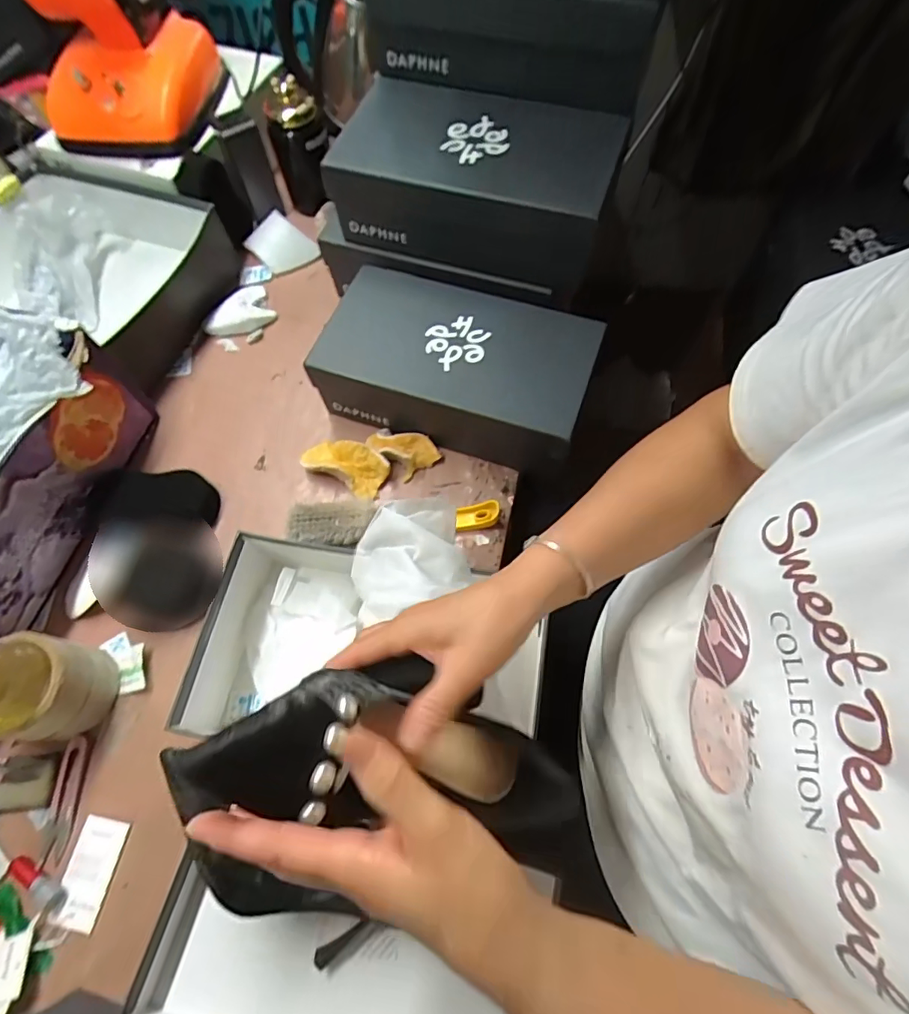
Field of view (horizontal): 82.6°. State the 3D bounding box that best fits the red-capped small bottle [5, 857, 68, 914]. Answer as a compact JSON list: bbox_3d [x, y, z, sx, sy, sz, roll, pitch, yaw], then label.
[{"bbox_3d":[-0.363,0.328,0.450,0.061,0.017,0.018,22,68,19],"label":"red-capped small bottle"}]

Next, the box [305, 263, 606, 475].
[{"bbox_3d":[0.004,-0.162,0.600,0.291,0.097,0.169,20,68,10],"label":"box"}]

